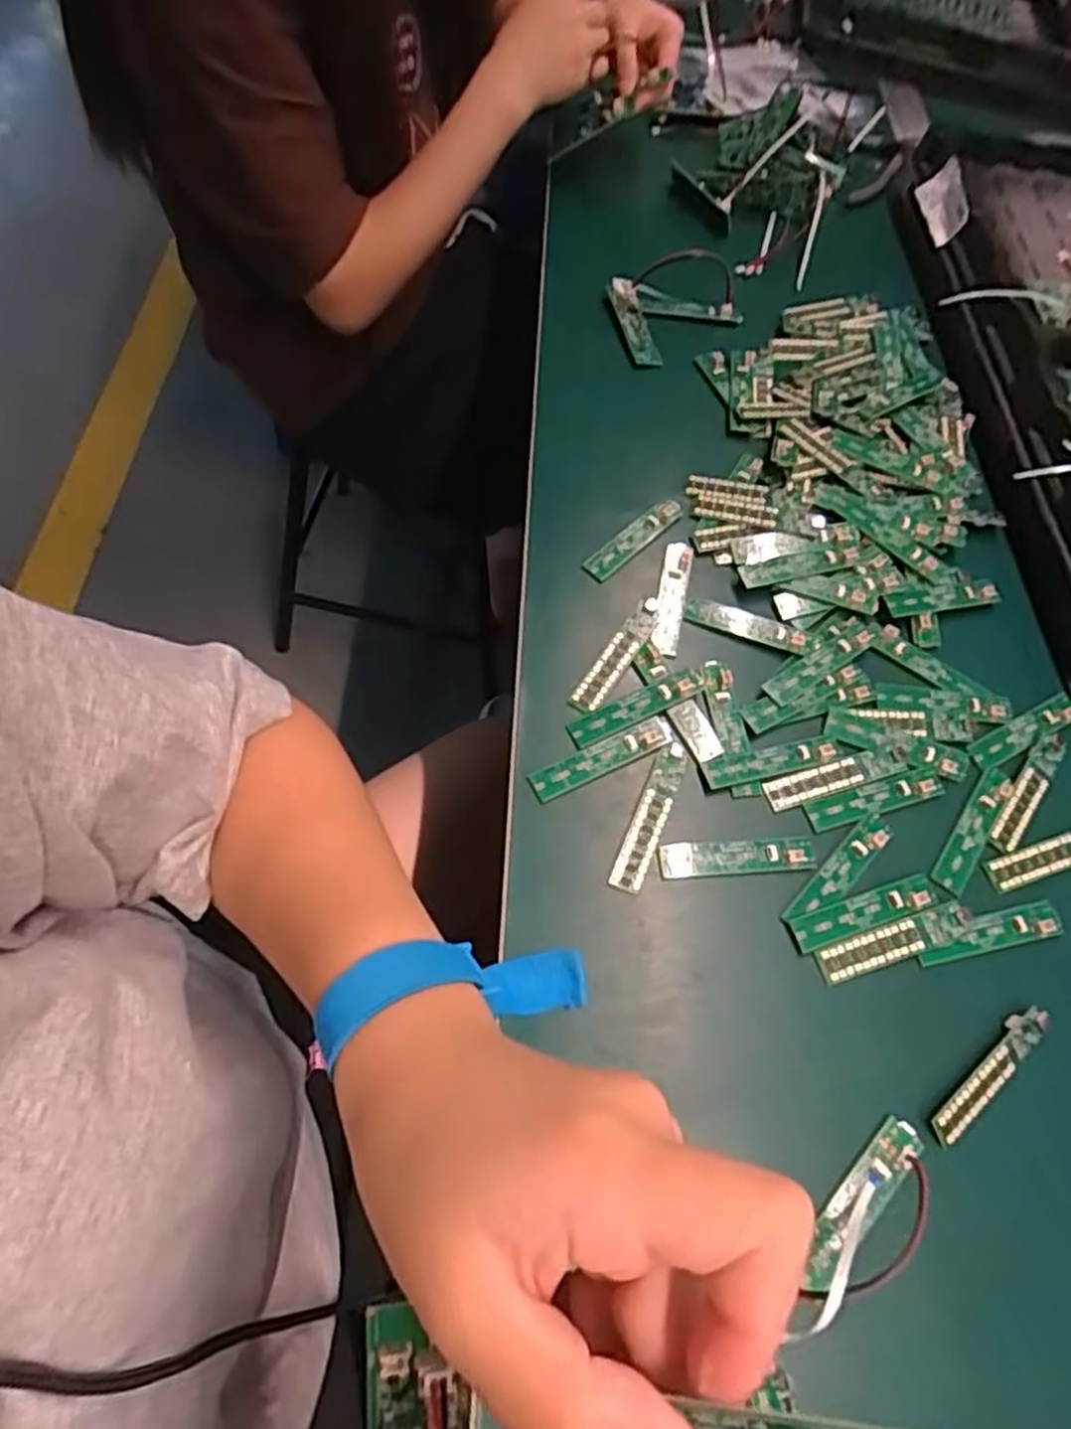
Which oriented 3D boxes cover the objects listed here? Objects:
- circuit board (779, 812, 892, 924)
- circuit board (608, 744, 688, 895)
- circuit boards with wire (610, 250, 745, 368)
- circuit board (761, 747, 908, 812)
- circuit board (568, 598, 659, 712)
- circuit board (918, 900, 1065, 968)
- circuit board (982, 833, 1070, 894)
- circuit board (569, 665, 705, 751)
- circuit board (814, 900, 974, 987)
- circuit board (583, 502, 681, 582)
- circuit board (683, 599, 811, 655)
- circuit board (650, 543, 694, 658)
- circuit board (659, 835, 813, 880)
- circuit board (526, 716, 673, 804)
[{"bbox_3d":[0.162,0.083,0.414,0.082,0.004,0.017,-36,73,-22],"label":"circuit board"},{"bbox_3d":[0.062,0.053,0.418,0.017,0.006,0.086,23,62,5],"label":"circuit board"},{"bbox_3d":[0.110,-0.301,0.588,0.104,0.048,0.073,6,70,-6],"label":"circuit boards with wire"},{"bbox_3d":[0.171,0.035,0.441,0.087,0.004,0.017,-13,65,-14],"label":"circuit board"},{"bbox_3d":[0.050,-0.036,0.464,0.016,0.006,0.087,34,64,10],"label":"circuit board"},{"bbox_3d":[0.234,0.113,0.406,0.082,0.004,0.018,-9,64,-12],"label":"circuit board"},{"bbox_3d":[0.290,0.077,0.432,0.086,0.004,0.018,-13,65,-14],"label":"circuit board"},{"bbox_3d":[0.059,-0.005,0.448,0.086,0.005,0.018,-21,68,-17],"label":"circuit board"},{"bbox_3d":[0.185,0.117,0.402,0.087,0.004,0.019,-13,65,-14],"label":"circuit board"},{"bbox_3d":[0.064,-0.114,0.507,0.081,0.005,0.018,-39,74,-23],"label":"circuit board"},{"bbox_3d":[0.130,-0.056,0.484,0.073,0.005,0.019,22,62,4],"label":"circuit board"},{"bbox_3d":[0.085,-0.074,0.488,0.017,0.005,0.088,15,62,0],"label":"circuit board"},{"bbox_3d":[0.107,0.075,0.415,0.082,0.004,0.020,-1,63,-8],"label":"circuit board"},{"bbox_3d":[0.037,0.024,0.431,0.083,0.004,0.017,-22,68,-18],"label":"circuit board"}]

